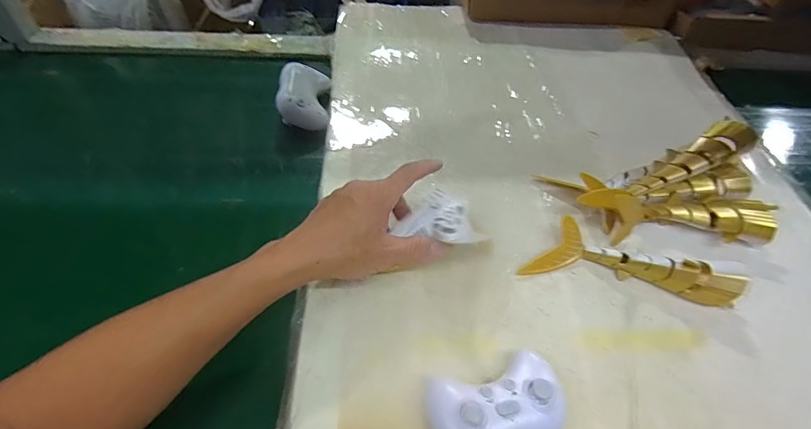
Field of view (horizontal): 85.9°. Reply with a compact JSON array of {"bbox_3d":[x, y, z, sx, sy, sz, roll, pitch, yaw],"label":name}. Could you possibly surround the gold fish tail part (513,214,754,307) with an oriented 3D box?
[{"bbox_3d":[0.232,0.045,0.457,0.204,0.041,0.061,10,53,5],"label":"gold fish tail part"}]

